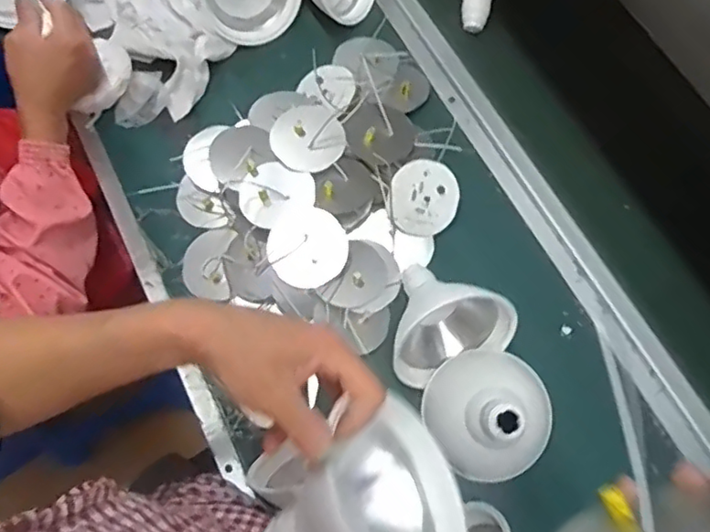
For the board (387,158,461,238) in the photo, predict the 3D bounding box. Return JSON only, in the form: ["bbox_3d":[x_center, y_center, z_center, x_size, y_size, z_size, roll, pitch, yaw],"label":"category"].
[{"bbox_3d":[0.069,-0.068,0.610,0.072,0.004,0.074,40,91,-14],"label":"board"}]

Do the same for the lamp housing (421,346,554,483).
[{"bbox_3d":[0.118,0.119,0.504,0.102,0.089,0.108,0,72,1],"label":"lamp housing"}]

